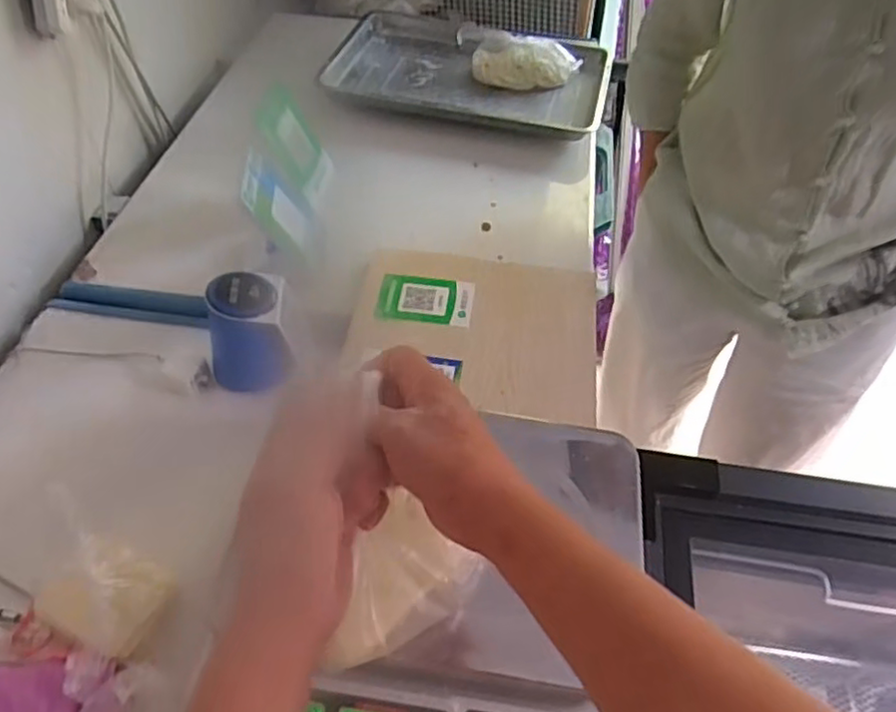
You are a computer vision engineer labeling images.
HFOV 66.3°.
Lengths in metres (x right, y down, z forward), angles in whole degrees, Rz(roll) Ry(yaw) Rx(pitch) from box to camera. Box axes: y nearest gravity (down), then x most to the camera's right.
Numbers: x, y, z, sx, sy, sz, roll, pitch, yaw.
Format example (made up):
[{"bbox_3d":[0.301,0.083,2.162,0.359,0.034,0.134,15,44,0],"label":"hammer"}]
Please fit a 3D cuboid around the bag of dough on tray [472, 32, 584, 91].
[{"bbox_3d":[0.143,-0.538,1.259,0.195,0.072,0.089,6,49,3],"label":"bag of dough on tray"}]

